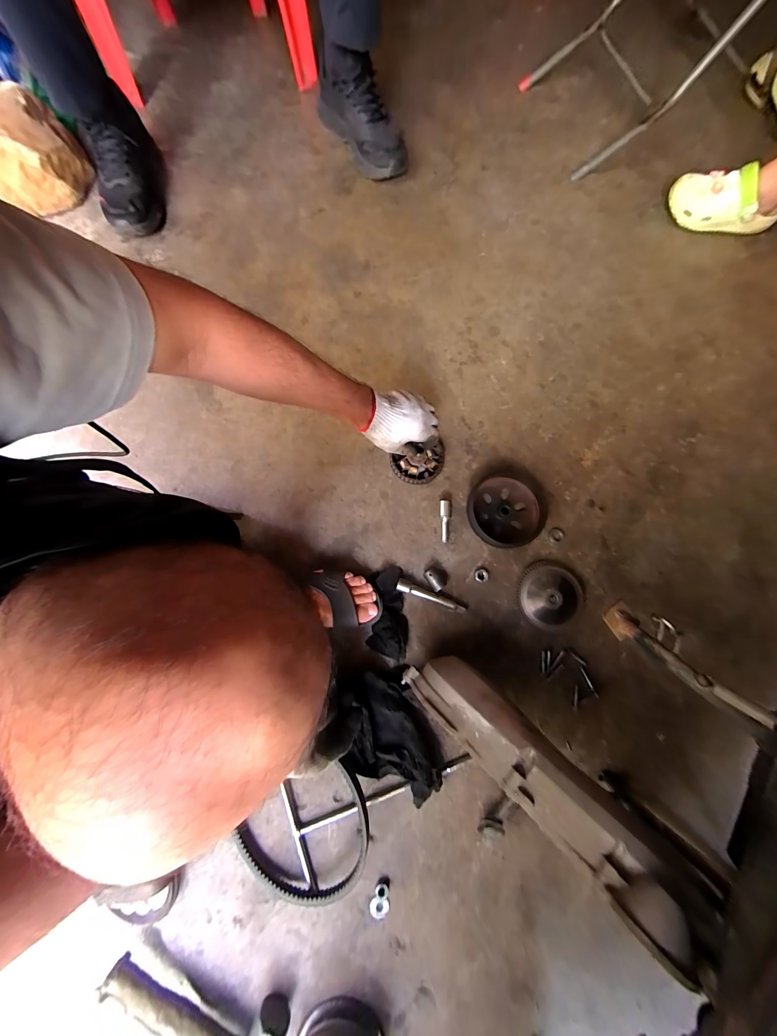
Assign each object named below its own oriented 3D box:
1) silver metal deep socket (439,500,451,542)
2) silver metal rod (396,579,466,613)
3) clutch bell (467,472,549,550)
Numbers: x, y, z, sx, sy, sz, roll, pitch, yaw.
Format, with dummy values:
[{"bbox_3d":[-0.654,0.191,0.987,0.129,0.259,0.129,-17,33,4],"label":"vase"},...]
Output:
[{"bbox_3d":[0.103,0.006,0.598,0.019,0.023,0.073,1,79,-1],"label":"silver metal deep socket"},{"bbox_3d":[0.074,0.136,0.577,0.124,0.019,0.019,21,79,3],"label":"silver metal rod"},{"bbox_3d":[0.214,-0.015,0.600,0.132,0.027,0.134,0,79,-1],"label":"clutch bell"}]

